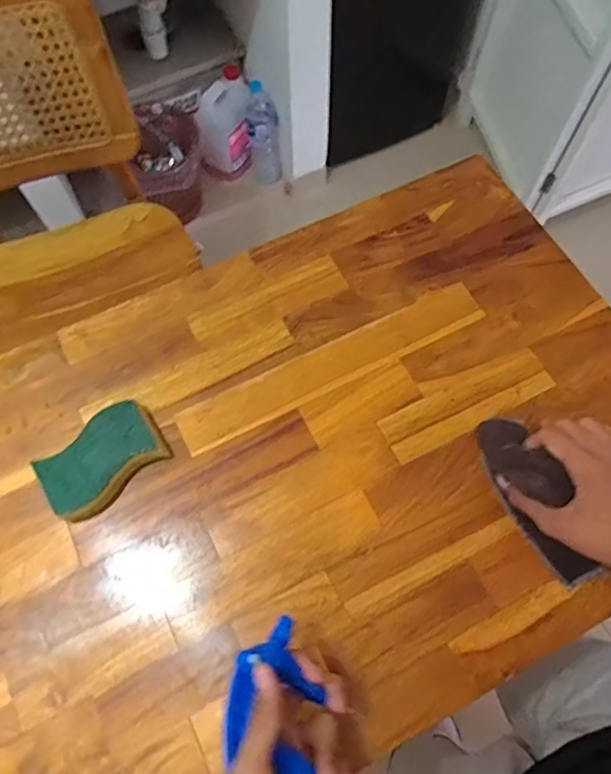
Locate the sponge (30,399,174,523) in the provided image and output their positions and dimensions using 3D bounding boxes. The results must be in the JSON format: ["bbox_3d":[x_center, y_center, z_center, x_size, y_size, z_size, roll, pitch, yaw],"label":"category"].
[{"bbox_3d":[-0.190,0.070,0.525,0.118,0.038,0.068,-41,71,-15],"label":"sponge"}]

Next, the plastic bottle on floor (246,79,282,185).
[{"bbox_3d":[-0.121,-0.748,1.649,0.096,0.299,0.076,1,66,2],"label":"plastic bottle on floor"}]

